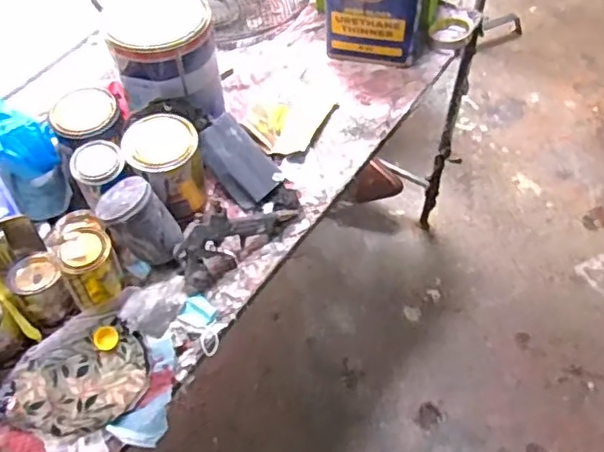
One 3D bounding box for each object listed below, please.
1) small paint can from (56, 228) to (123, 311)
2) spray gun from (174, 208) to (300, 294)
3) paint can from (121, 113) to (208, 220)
[{"bbox_3d":[-0.278,0.054,0.816,0.074,0.086,0.074,-25,61,-17],"label":"small paint can"},{"bbox_3d":[-0.094,0.006,0.901,0.047,0.094,0.207,39,62,25],"label":"spray gun"},{"bbox_3d":[-0.199,-0.085,0.923,0.103,0.120,0.098,1,57,-1],"label":"paint can"}]

